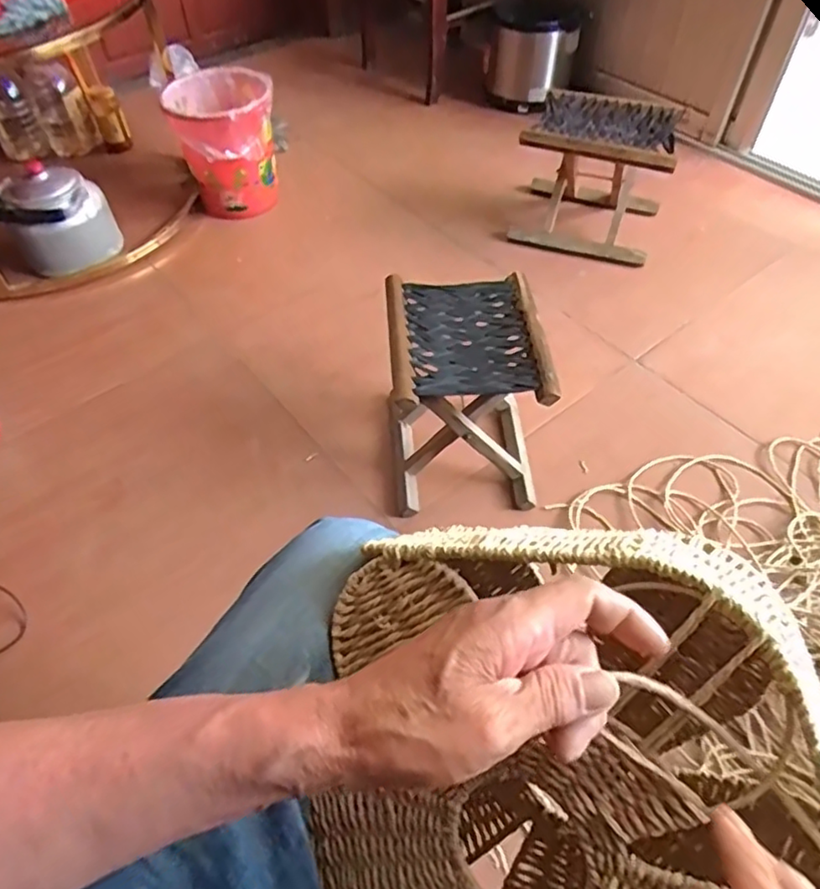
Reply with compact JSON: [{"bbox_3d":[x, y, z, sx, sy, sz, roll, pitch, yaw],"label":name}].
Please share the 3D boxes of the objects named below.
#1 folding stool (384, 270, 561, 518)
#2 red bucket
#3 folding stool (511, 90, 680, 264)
[{"bbox_3d":[0.082,-0.089,1.000,0.222,0.254,0.250,-5,52,-2],"label":"folding stool"},{"bbox_3d":[-0.433,-0.708,1.519,0.238,0.279,0.232,-22,55,-15],"label":"red bucket"},{"bbox_3d":[0.411,-0.600,1.412,0.308,0.243,0.250,14,54,12],"label":"folding stool"}]

